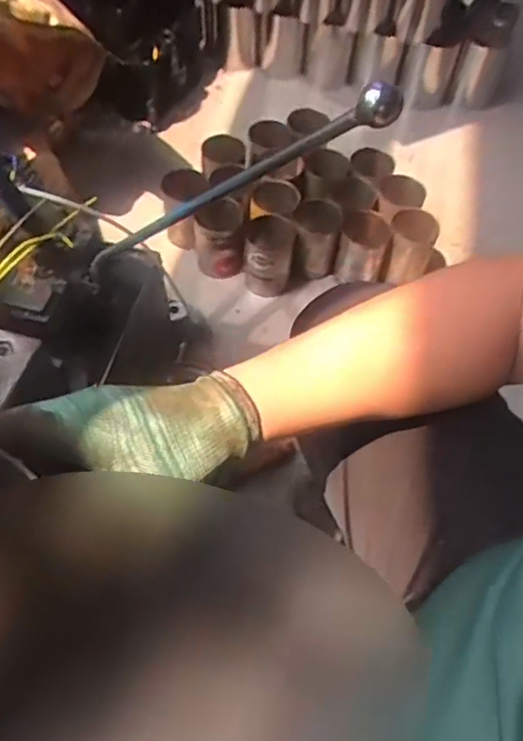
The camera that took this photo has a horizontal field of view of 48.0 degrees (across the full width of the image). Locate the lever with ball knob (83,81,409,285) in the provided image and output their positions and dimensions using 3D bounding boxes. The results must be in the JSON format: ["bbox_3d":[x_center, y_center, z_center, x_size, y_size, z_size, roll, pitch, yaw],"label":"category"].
[{"bbox_3d":[-0.058,-0.148,0.539,0.027,0.444,0.023,44,58,-27],"label":"lever with ball knob"}]

